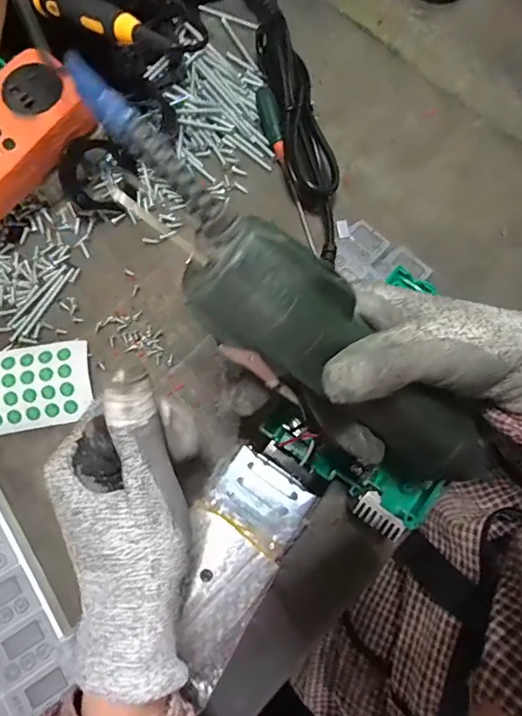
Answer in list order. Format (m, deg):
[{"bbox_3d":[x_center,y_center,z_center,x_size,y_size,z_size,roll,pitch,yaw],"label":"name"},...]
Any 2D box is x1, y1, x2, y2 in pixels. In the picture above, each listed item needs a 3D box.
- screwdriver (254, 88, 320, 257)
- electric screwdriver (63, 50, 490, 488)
[{"bbox_3d":[0.020,-0.148,0.387,0.015,0.020,0.140,-16,77,-4],"label":"screwdriver"},{"bbox_3d":[0.028,-0.004,0.227,0.276,0.032,0.048,40,77,-30],"label":"electric screwdriver"}]

